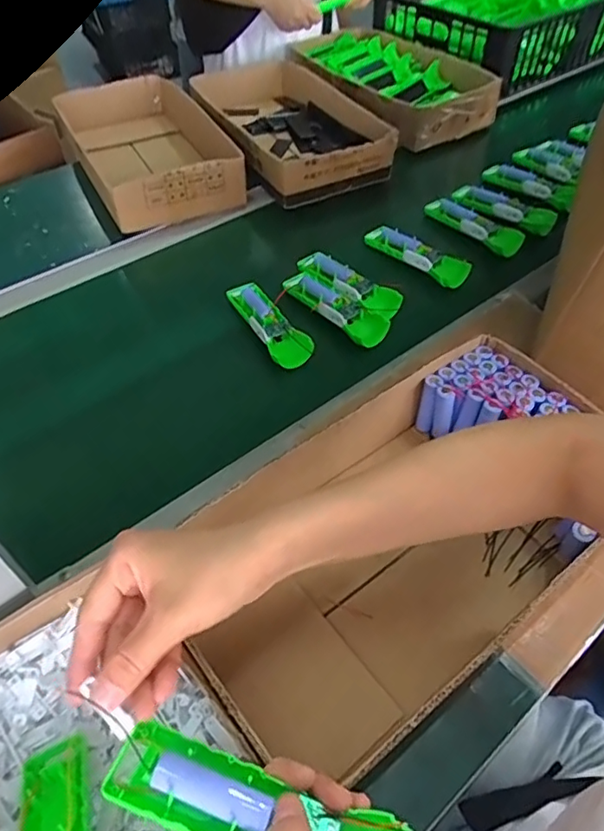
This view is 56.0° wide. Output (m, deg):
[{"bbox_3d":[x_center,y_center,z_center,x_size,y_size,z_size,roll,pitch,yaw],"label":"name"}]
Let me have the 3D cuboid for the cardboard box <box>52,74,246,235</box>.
[{"bbox_3d":[-0.256,-0.438,0.936,0.216,0.087,0.380,-24,54,-17],"label":"cardboard box"}]

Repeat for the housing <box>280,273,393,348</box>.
[{"bbox_3d":[0.040,-0.139,0.723,0.043,0.022,0.156,-38,60,-26],"label":"housing"}]

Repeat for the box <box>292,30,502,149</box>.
[{"bbox_3d":[0.142,-0.604,1.019,0.179,0.086,0.396,-32,57,-22],"label":"box"}]

